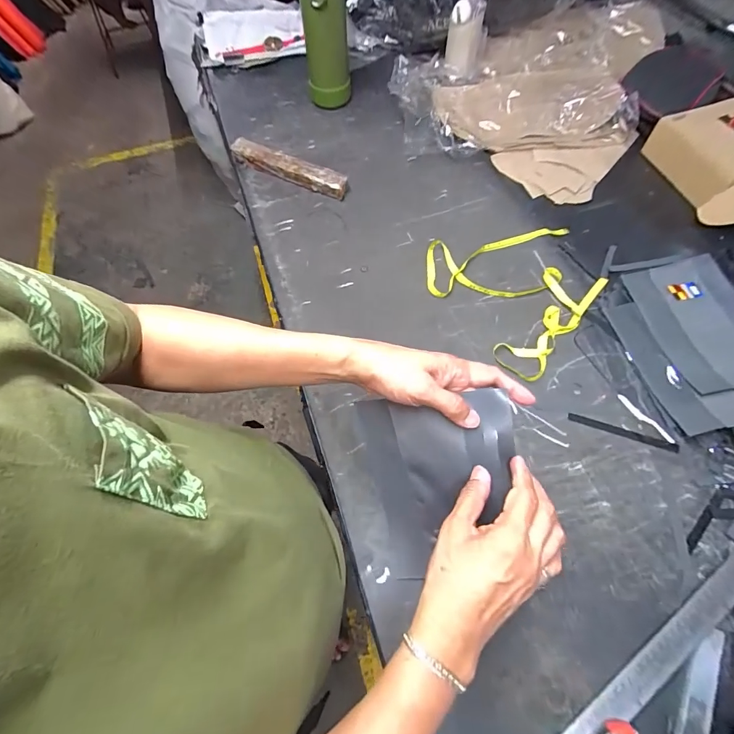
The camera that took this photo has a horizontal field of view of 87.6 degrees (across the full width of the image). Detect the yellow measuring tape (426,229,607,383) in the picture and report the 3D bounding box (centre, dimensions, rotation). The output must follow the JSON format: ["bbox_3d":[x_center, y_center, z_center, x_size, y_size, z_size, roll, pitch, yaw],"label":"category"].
[{"bbox_3d":[0.270,-0.152,0.650,0.296,0.017,0.289,-30,65,-15],"label":"yellow measuring tape"}]

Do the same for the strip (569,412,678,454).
[{"bbox_3d":[0.353,0.089,0.529,0.140,0.008,0.014,18,63,10],"label":"strip"}]

